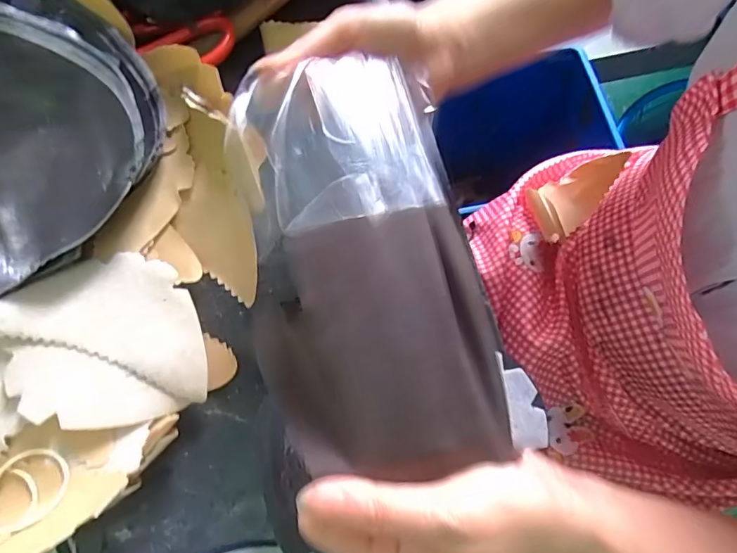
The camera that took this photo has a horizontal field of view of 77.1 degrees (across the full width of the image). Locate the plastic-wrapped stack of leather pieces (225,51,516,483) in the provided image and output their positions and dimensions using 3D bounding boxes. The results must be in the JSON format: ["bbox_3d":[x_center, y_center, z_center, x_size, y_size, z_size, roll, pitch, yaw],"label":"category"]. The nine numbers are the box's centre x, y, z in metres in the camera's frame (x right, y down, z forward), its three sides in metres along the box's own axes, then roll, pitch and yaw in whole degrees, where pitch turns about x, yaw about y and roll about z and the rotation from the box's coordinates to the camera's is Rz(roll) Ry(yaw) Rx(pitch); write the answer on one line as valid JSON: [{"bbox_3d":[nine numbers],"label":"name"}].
[{"bbox_3d":[-0.006,-0.005,0.229,0.112,0.045,0.191,-12,80,-3],"label":"plastic-wrapped stack of leather pieces"}]

